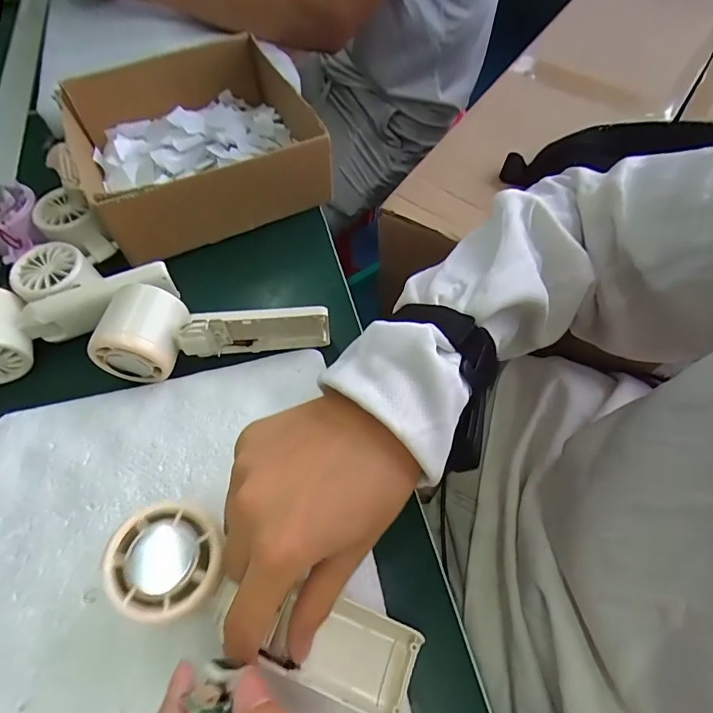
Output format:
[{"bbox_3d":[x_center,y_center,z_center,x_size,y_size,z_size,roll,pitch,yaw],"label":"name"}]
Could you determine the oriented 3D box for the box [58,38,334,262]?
[{"bbox_3d":[-0.156,-0.209,0.431,0.196,0.067,0.209,-24,62,-14],"label":"box"}]

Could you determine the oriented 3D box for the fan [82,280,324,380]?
[{"bbox_3d":[-0.104,-0.018,0.326,0.163,0.048,0.057,2,59,1],"label":"fan"}]

